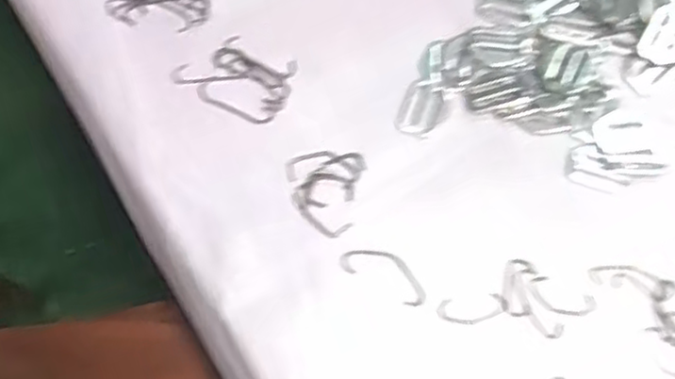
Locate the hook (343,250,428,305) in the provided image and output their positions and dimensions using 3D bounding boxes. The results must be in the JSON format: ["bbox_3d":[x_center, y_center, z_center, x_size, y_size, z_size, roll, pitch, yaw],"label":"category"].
[{"bbox_3d":[0.025,0.041,0.358,0.046,0.004,0.020,28,73,11],"label":"hook"}]

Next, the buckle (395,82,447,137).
[{"bbox_3d":[0.047,-0.043,0.392,0.024,0.004,0.032,21,72,9],"label":"buckle"}]

